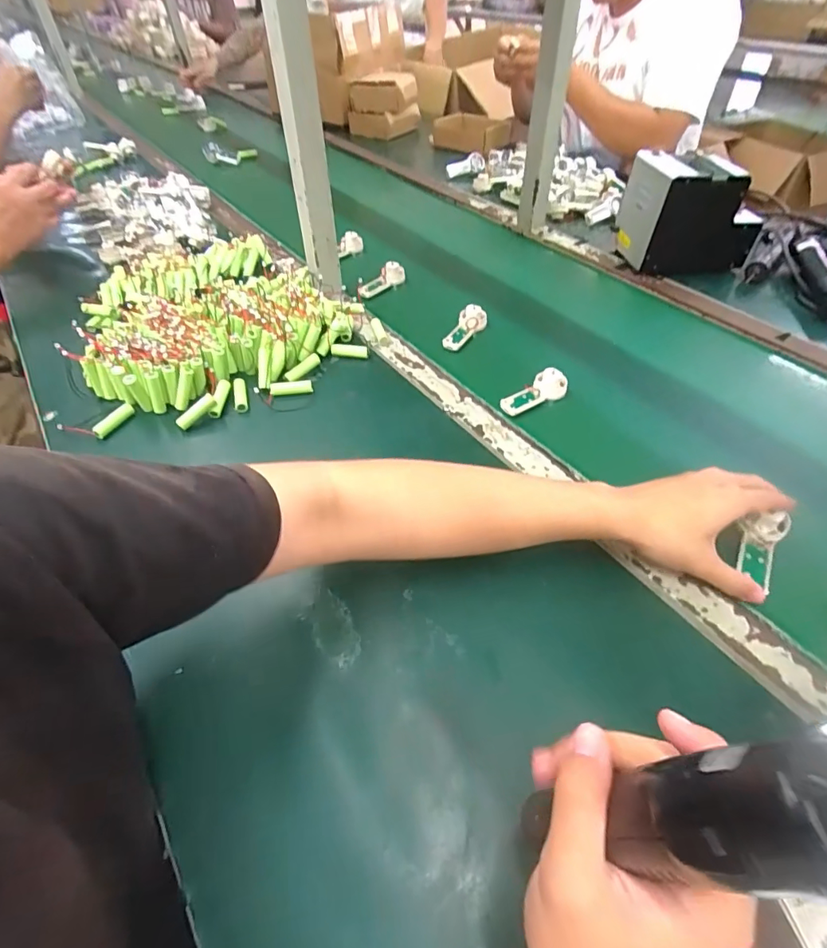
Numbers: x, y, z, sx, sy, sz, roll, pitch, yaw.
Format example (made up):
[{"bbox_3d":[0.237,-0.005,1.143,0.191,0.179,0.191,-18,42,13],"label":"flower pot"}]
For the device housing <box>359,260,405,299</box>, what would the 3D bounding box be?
[{"bbox_3d":[-0.048,-0.307,0.791,0.041,0.022,0.095,27,54,24],"label":"device housing"}]

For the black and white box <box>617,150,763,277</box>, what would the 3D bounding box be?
[{"bbox_3d":[0.445,-0.425,0.802,0.174,0.149,0.134,-6,48,-4],"label":"black and white box"}]

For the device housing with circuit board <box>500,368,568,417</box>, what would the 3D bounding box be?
[{"bbox_3d":[0.145,-0.098,0.595,0.092,0.022,0.036,-33,54,-24],"label":"device housing with circuit board"}]

